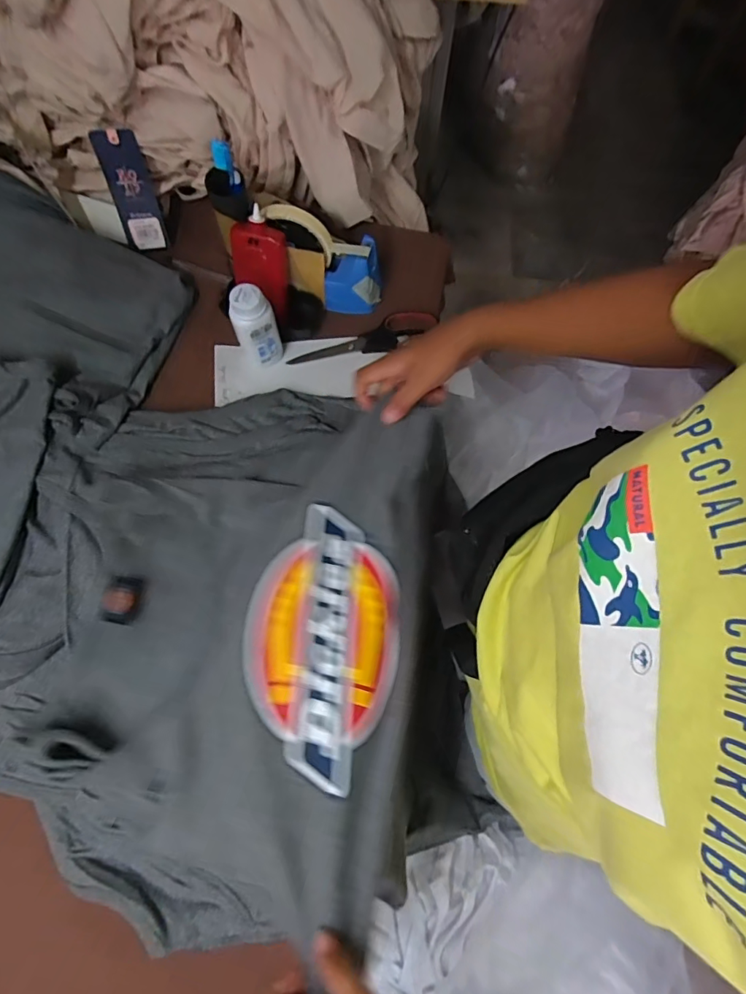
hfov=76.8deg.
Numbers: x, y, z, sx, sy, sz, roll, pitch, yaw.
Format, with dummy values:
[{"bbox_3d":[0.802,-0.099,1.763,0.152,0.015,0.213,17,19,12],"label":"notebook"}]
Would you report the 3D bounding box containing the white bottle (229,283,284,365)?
[{"bbox_3d":[-0.127,-0.184,0.513,0.044,0.100,0.034,-16,74,-6],"label":"white bottle"}]

